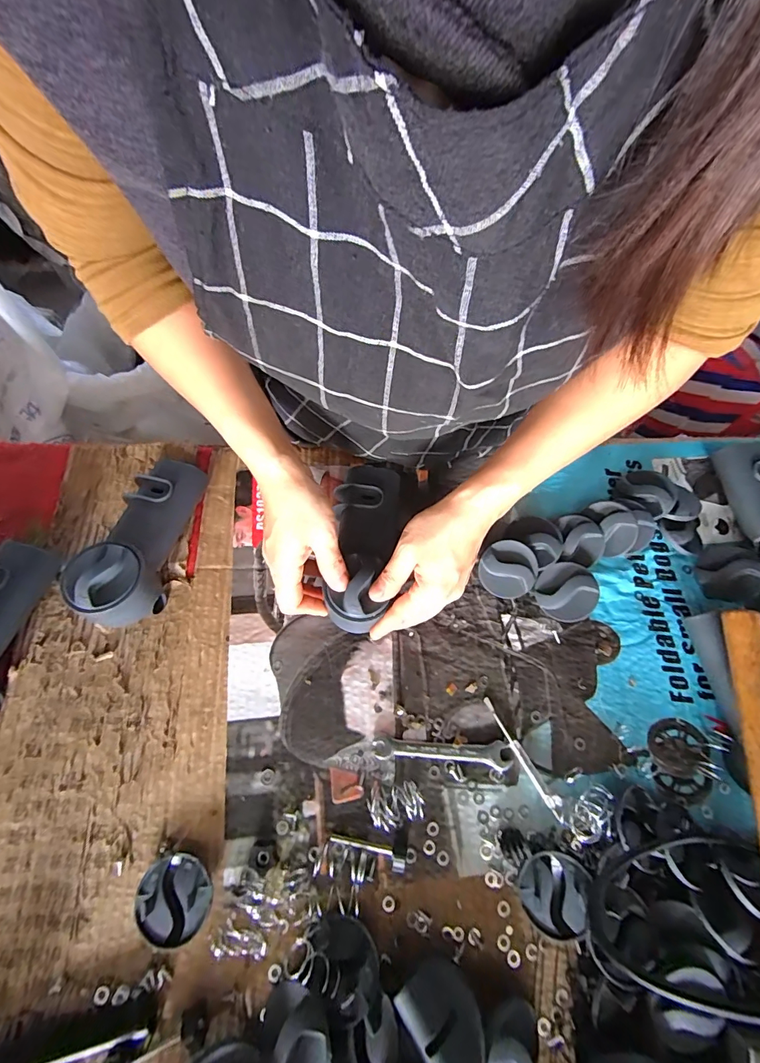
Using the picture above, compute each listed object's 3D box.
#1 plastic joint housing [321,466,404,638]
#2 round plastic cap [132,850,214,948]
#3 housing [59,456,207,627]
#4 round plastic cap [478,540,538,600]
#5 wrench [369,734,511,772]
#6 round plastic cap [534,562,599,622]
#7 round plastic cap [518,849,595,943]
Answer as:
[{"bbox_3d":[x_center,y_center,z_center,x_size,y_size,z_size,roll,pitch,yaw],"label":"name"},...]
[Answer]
[{"bbox_3d":[-0.017,0.010,0.413,0.062,0.049,0.161,8,58,1],"label":"plastic joint housing"},{"bbox_3d":[-0.155,0.279,0.325,0.053,0.020,0.055,1,67,-2],"label":"round plastic cap"},{"bbox_3d":[-0.223,0.004,0.397,0.063,0.065,0.162,11,67,2],"label":"housing"},{"bbox_3d":[0.128,0.038,0.425,0.055,0.015,0.055,0,90,2],"label":"round plastic cap"},{"bbox_3d":[0.053,0.191,0.372,0.118,0.006,0.022,6,67,0],"label":"wrench"},{"bbox_3d":[0.182,0.058,0.417,0.055,0.010,0.056,-2,82,17],"label":"round plastic cap"},{"bbox_3d":[0.134,0.282,0.333,0.047,0.025,0.055,18,68,5],"label":"round plastic cap"}]

